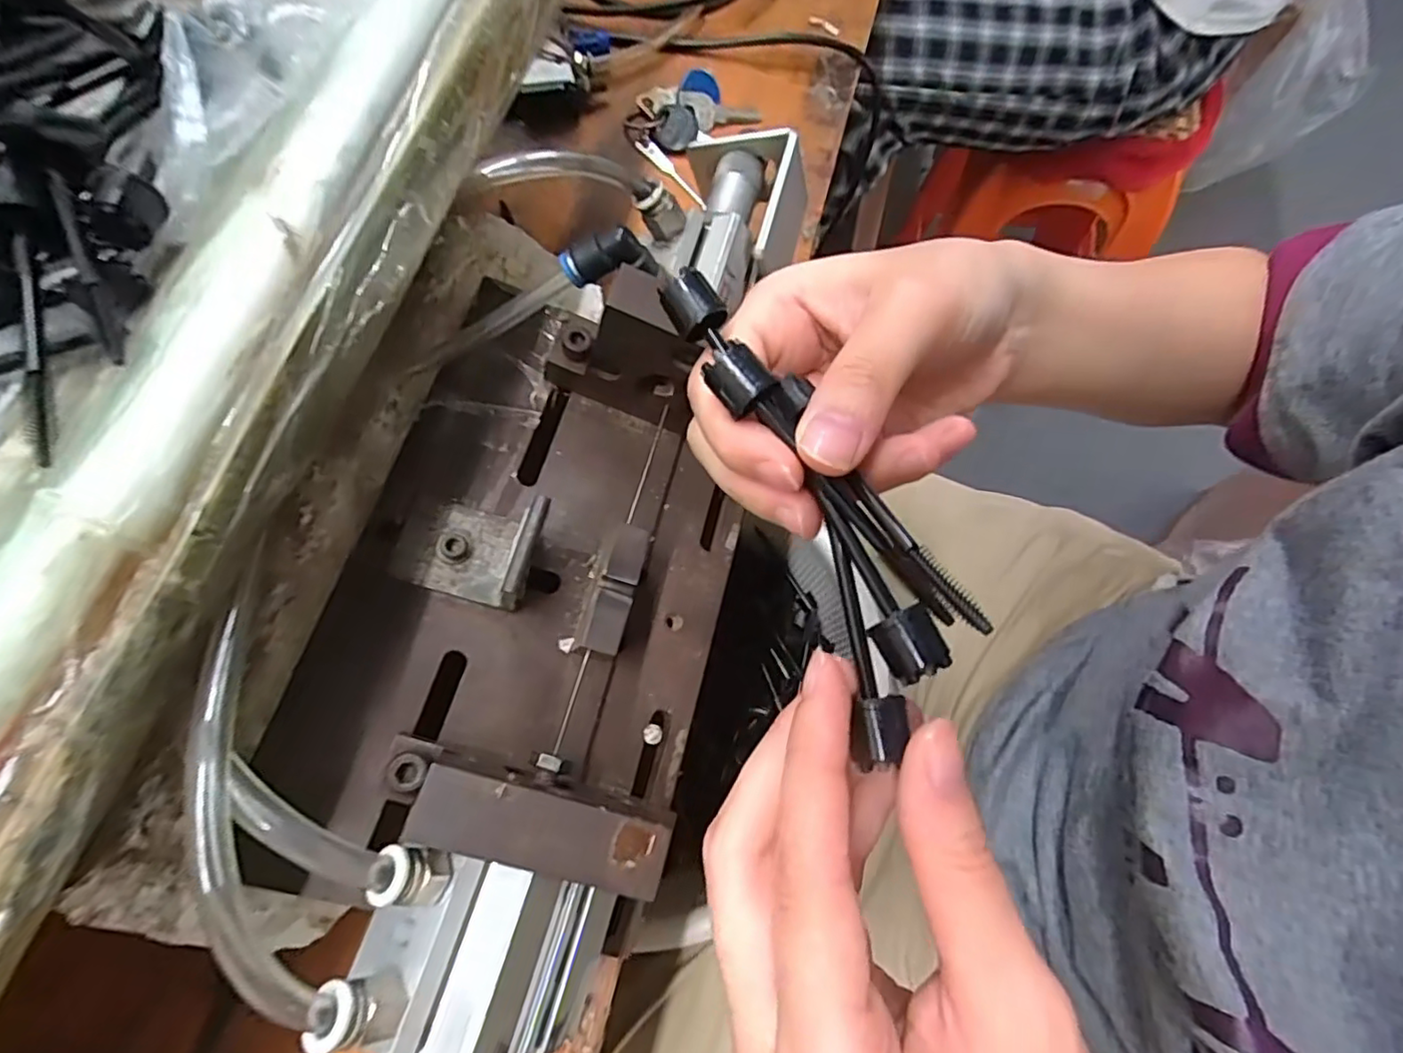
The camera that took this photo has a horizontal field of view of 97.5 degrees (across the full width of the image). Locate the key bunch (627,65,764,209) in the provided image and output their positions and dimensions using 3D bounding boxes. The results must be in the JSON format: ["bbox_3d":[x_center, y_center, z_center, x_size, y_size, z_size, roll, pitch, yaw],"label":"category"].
[{"bbox_3d":[-0.012,-0.259,0.394,0.075,0.015,0.079,30,71,10],"label":"key bunch"}]

